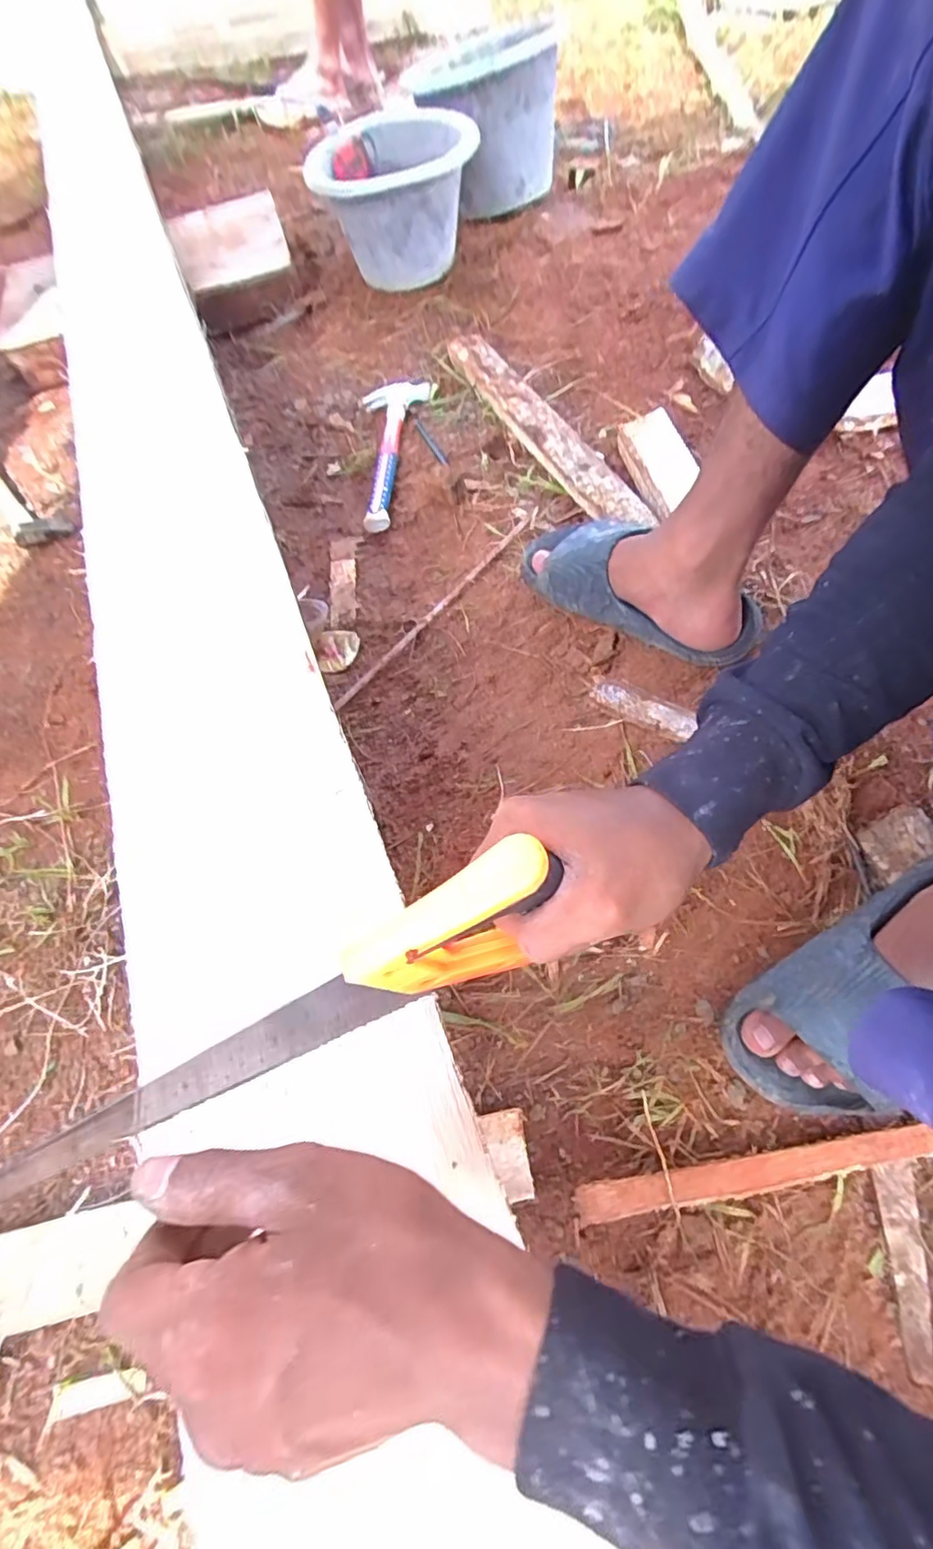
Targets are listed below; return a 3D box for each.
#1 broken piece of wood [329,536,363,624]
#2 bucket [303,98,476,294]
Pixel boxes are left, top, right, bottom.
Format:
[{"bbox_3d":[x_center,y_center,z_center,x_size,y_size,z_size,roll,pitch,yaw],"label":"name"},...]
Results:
[{"bbox_3d":[-0.159,-0.254,0.775,0.039,0.007,0.161,-6,61,0],"label":"broken piece of wood"},{"bbox_3d":[-0.120,-0.970,1.014,0.274,0.177,0.297,-7,60,-4],"label":"bucket"}]

